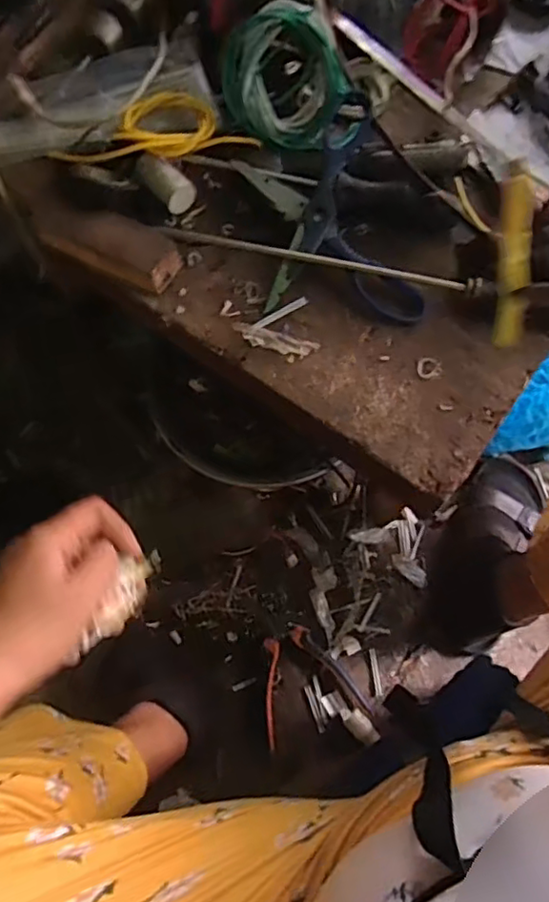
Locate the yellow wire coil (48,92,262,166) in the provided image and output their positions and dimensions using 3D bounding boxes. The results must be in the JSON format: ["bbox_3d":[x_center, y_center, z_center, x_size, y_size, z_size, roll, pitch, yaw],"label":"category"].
[{"bbox_3d":[-0.107,-0.291,0.527,0.168,0.021,0.075,-14,74,-3],"label":"yellow wire coil"}]

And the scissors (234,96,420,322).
[{"bbox_3d":[0.043,-0.201,0.520,0.126,0.039,0.207,-14,74,-3],"label":"scissors"}]

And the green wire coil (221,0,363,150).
[{"bbox_3d":[0.011,-0.319,0.528,0.103,0.027,0.117,-19,116,9],"label":"green wire coil"}]

